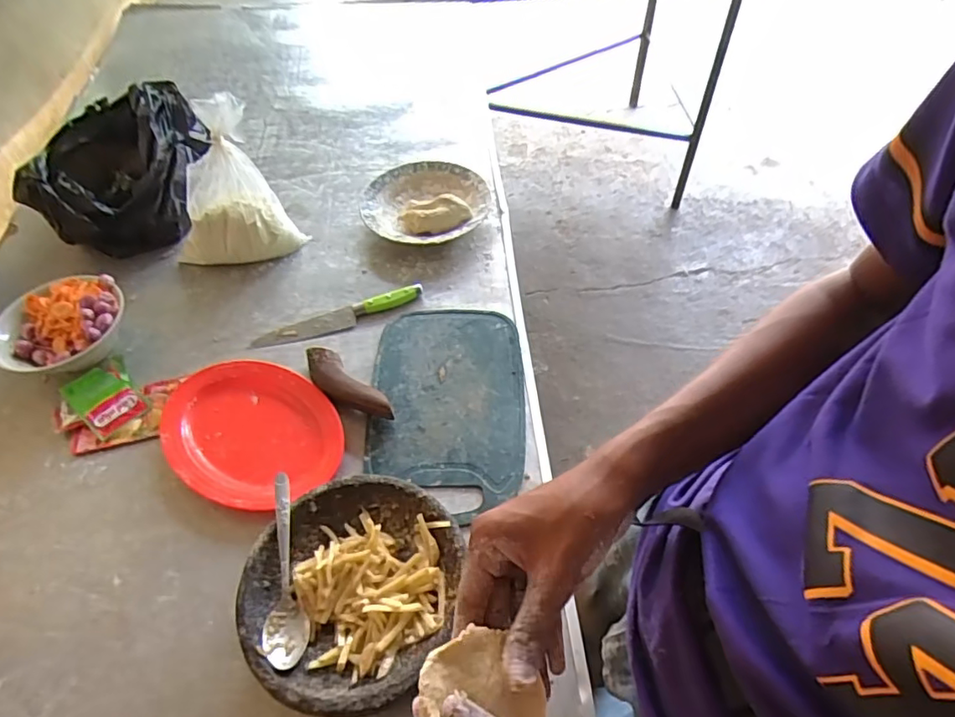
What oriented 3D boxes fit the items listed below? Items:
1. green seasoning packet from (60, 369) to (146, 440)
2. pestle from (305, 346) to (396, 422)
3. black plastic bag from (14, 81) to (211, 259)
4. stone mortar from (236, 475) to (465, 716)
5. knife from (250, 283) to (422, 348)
[{"bbox_3d":[-0.451,0.049,0.678,0.094,0.017,0.059,36,62,22],"label":"green seasoning packet"},{"bbox_3d":[-0.157,0.035,0.675,0.047,0.034,0.132,-38,63,-23],"label":"pestle"},{"bbox_3d":[-0.525,-0.274,0.828,0.246,0.147,0.205,-32,61,-20],"label":"black plastic bag"},{"bbox_3d":[-0.111,0.212,0.522,0.196,0.060,0.201,4,55,6],"label":"stone mortar"},{"bbox_3d":[-0.187,-0.059,0.762,0.231,0.016,0.036,-18,57,-12],"label":"knife"}]

